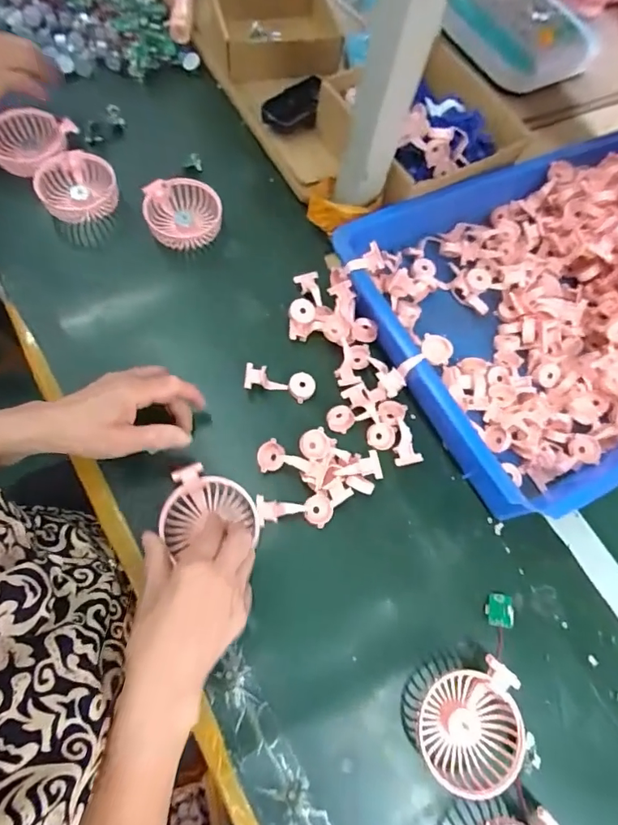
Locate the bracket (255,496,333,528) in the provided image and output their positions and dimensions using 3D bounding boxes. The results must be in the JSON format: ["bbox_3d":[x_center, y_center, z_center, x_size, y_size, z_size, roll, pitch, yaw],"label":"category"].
[{"bbox_3d":[-0.014,0.096,0.464,0.075,0.017,0.030,2,68,-7],"label":"bracket"}]

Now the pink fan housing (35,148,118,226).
[{"bbox_3d":[-0.284,-0.278,0.577,0.089,0.033,0.085,3,68,-7],"label":"pink fan housing"}]

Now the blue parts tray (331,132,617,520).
[{"bbox_3d":[0.327,-0.146,0.540,0.498,0.087,0.372,-27,72,-11],"label":"blue parts tray"}]

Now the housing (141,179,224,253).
[{"bbox_3d":[-0.154,-0.244,0.582,0.088,0.041,0.087,-14,70,-7],"label":"housing"}]

